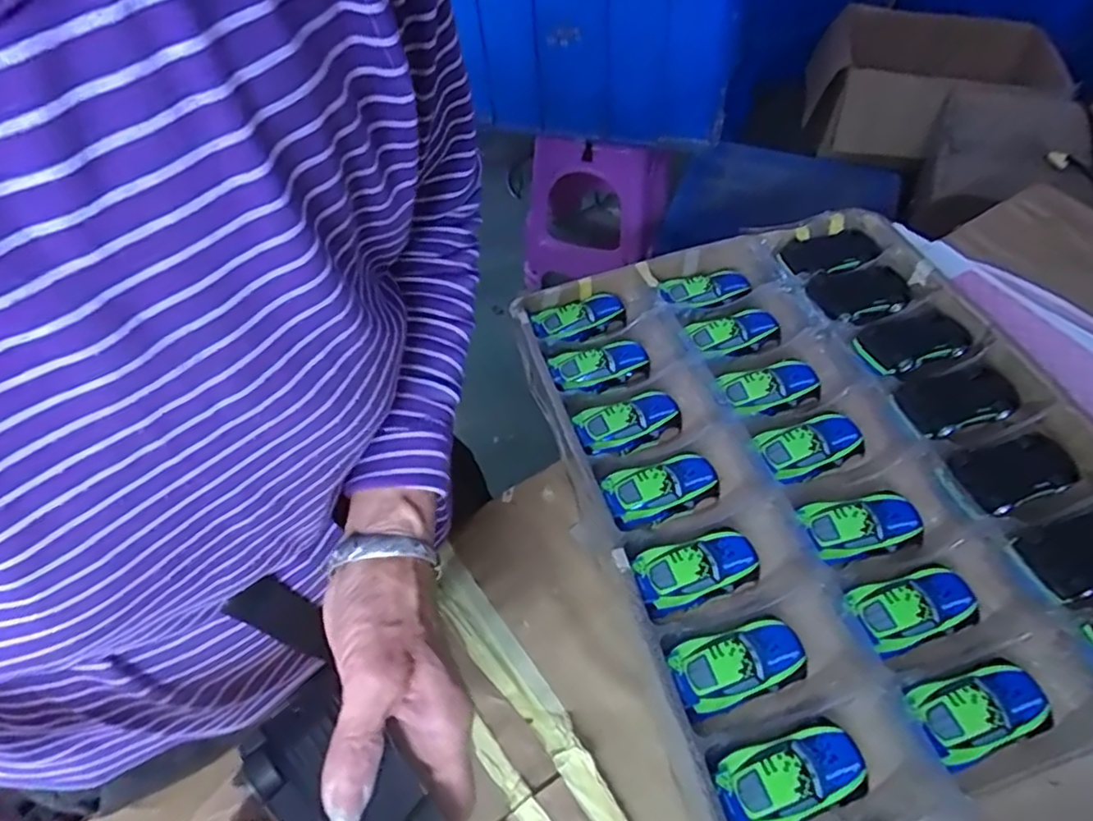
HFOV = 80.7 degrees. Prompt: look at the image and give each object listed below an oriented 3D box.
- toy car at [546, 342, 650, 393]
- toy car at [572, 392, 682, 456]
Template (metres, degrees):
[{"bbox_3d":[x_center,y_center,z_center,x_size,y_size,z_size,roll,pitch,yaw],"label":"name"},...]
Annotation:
[{"bbox_3d":[0.056,-0.046,0.690,0.106,0.025,0.059,-15,54,-11],"label":"toy car"},{"bbox_3d":[0.081,0.013,0.638,0.104,0.026,0.053,-17,55,-12],"label":"toy car"}]

